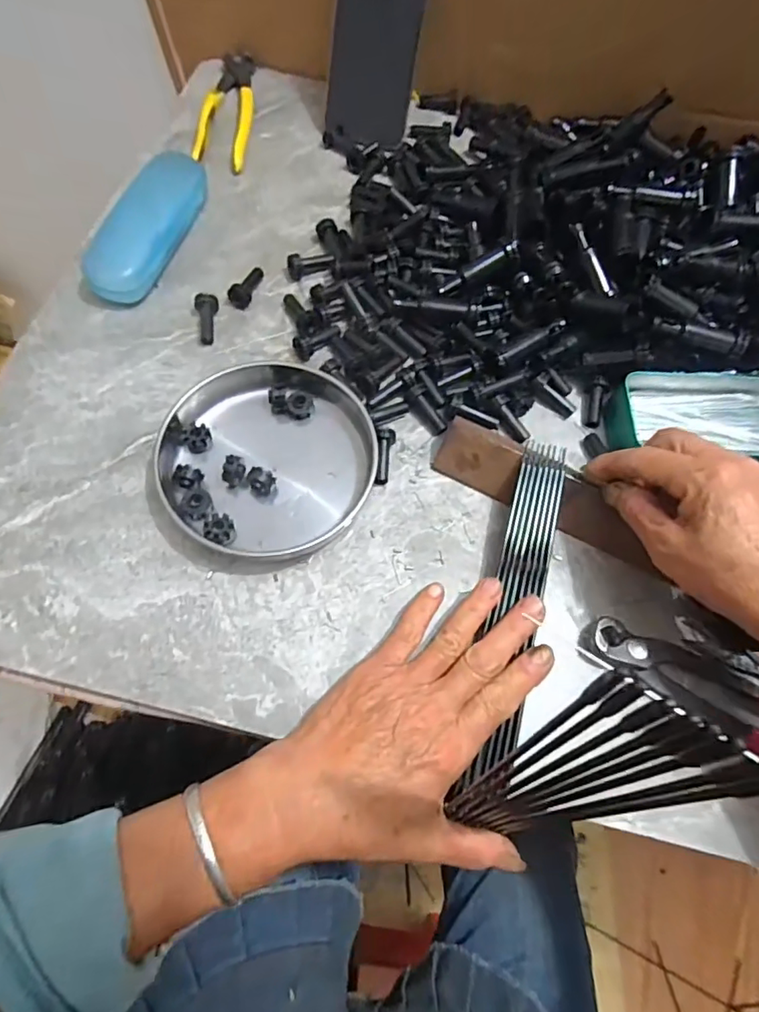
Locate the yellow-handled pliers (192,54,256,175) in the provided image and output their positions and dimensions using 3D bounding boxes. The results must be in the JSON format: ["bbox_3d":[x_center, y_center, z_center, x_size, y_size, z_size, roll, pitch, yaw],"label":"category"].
[{"bbox_3d":[-0.142,-0.374,0.503,0.044,0.012,0.160,1,67,-3],"label":"yellow-handled pliers"}]

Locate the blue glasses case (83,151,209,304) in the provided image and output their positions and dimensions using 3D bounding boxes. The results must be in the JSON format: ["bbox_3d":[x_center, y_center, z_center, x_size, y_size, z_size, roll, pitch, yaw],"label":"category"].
[{"bbox_3d":[-0.185,-0.227,0.434,0.048,0.032,0.154,14,67,3],"label":"blue glasses case"}]

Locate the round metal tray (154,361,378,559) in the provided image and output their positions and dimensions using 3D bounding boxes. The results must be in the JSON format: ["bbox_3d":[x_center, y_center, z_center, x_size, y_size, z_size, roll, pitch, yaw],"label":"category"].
[{"bbox_3d":[-0.080,-0.038,0.366,0.149,0.021,0.137,1,67,-3],"label":"round metal tray"}]

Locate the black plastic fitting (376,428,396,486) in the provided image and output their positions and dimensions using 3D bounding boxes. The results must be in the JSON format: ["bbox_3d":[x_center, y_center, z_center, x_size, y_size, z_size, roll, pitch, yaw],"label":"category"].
[{"bbox_3d":[0.003,-0.034,0.373,0.013,0.014,0.039,6,81,-1],"label":"black plastic fitting"}]

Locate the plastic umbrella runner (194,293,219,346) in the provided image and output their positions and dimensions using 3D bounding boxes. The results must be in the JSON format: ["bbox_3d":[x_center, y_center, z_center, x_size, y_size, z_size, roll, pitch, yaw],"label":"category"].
[{"bbox_3d":[-0.131,-0.142,0.410,0.016,0.013,0.042,-8,68,-6],"label":"plastic umbrella runner"}]

